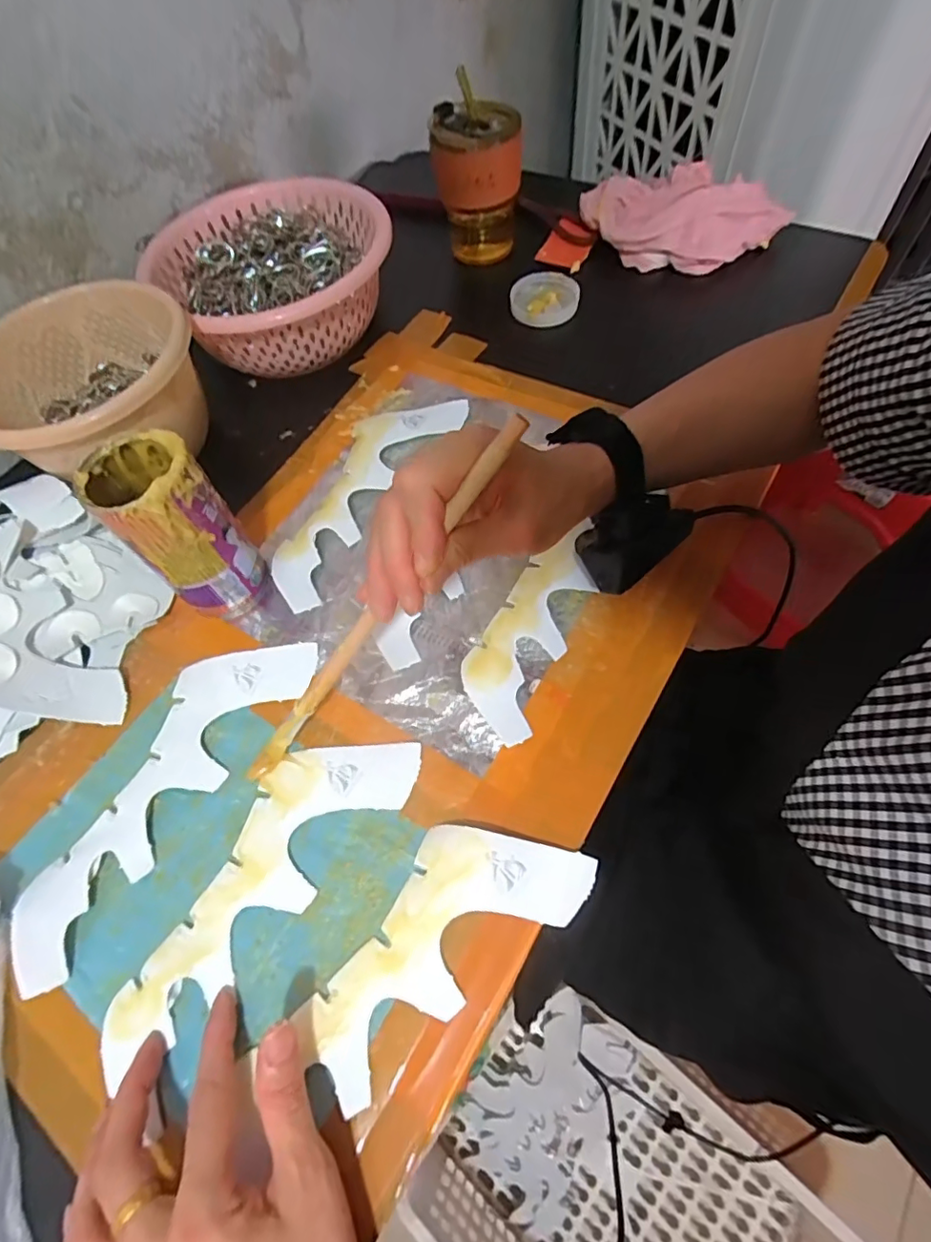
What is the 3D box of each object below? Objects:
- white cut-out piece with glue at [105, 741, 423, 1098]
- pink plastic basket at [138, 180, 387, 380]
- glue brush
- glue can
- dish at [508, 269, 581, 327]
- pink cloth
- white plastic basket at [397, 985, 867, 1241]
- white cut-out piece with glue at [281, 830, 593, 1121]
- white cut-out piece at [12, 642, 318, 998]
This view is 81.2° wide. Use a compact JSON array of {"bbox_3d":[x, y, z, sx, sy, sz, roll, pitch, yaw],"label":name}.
[{"bbox_3d":[-0.119,0.139,0.312,0.072,0.006,0.209,40,72,23],"label":"white cut-out piece with glue"},{"bbox_3d":[-0.172,-0.318,0.513,0.206,0.085,0.175,-21,61,-3],"label":"pink plastic basket"},{"bbox_3d":[-0.054,0.005,0.284,0.261,0.014,0.015,-49,63,27],"label":"glue brush"},{"bbox_3d":[-0.188,-0.062,0.361,0.062,0.115,0.064,-3,60,5],"label":"glue can"},{"bbox_3d":[0.077,-0.316,0.529,0.064,0.019,0.054,10,64,8],"label":"dish"},{"bbox_3d":[0.208,-0.384,0.521,0.193,0.064,0.062,7,63,12],"label":"pink cloth"},{"bbox_3d":[0.187,0.714,0.654,0.425,0.198,0.269,30,67,21],"label":"white plastic basket"},{"bbox_3d":[-0.014,0.161,0.287,0.162,0.013,0.074,-35,72,-12],"label":"white cut-out piece with glue"},{"bbox_3d":[-0.190,0.095,0.339,0.071,0.008,0.226,30,68,18],"label":"white cut-out piece"}]

